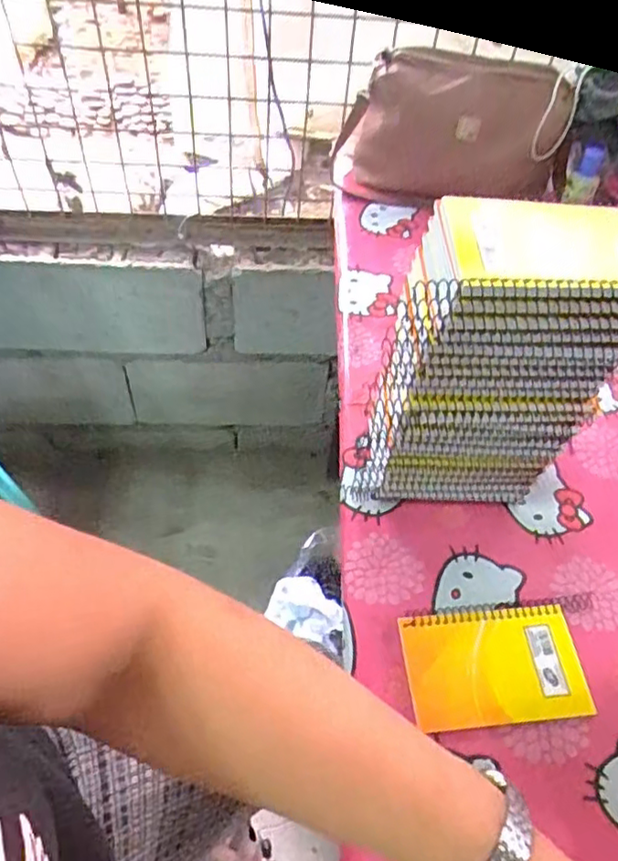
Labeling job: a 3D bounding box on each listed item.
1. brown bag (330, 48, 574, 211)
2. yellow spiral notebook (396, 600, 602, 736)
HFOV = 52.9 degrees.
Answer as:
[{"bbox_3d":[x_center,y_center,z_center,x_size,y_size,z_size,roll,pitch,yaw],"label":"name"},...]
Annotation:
[{"bbox_3d":[0.179,-0.373,0.795,0.287,0.169,0.101,17,54,10],"label":"brown bag"},{"bbox_3d":[0.138,0.177,0.467,0.128,0.010,0.082,-5,53,-6],"label":"yellow spiral notebook"}]

